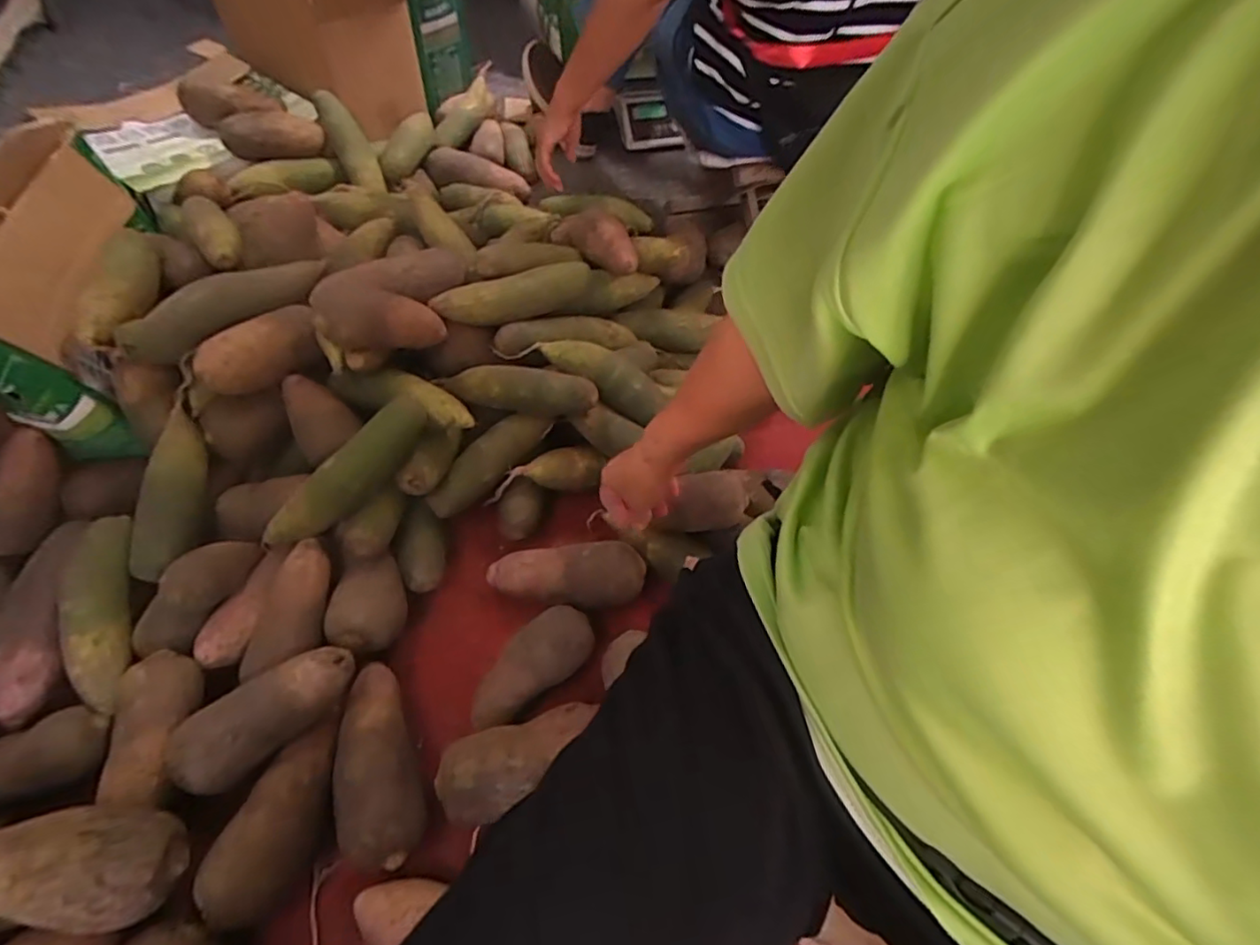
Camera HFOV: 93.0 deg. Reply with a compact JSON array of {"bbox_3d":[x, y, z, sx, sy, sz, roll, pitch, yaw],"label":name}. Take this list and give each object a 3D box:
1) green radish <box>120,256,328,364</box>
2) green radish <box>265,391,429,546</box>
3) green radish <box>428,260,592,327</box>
[{"bbox_3d":[-0.466,-0.202,0.690,0.233,0.055,0.056,-37,66,-25],"label":"green radish"},{"bbox_3d":[-0.306,0.005,0.641,0.222,0.052,0.054,-45,68,-5],"label":"green radish"},{"bbox_3d":[-0.142,-0.224,0.746,0.212,0.045,0.061,-27,62,-21],"label":"green radish"}]

